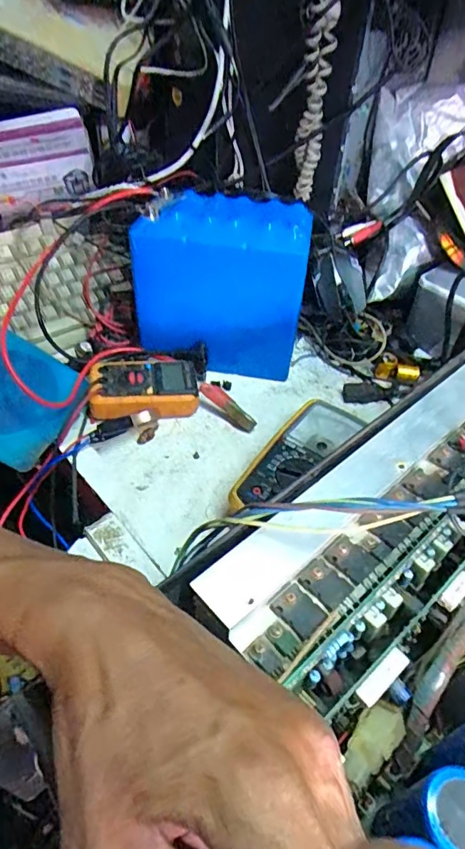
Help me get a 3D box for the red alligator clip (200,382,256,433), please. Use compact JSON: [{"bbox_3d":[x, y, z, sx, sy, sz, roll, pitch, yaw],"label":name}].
[{"bbox_3d":[-0.004,-0.020,0.529,0.073,0.012,0.016,41,53,8],"label":"red alligator clip"}]

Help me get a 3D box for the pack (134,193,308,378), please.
[{"bbox_3d":[-0.015,-0.152,0.566,0.180,0.184,0.086,3,44,0],"label":"pack"}]

